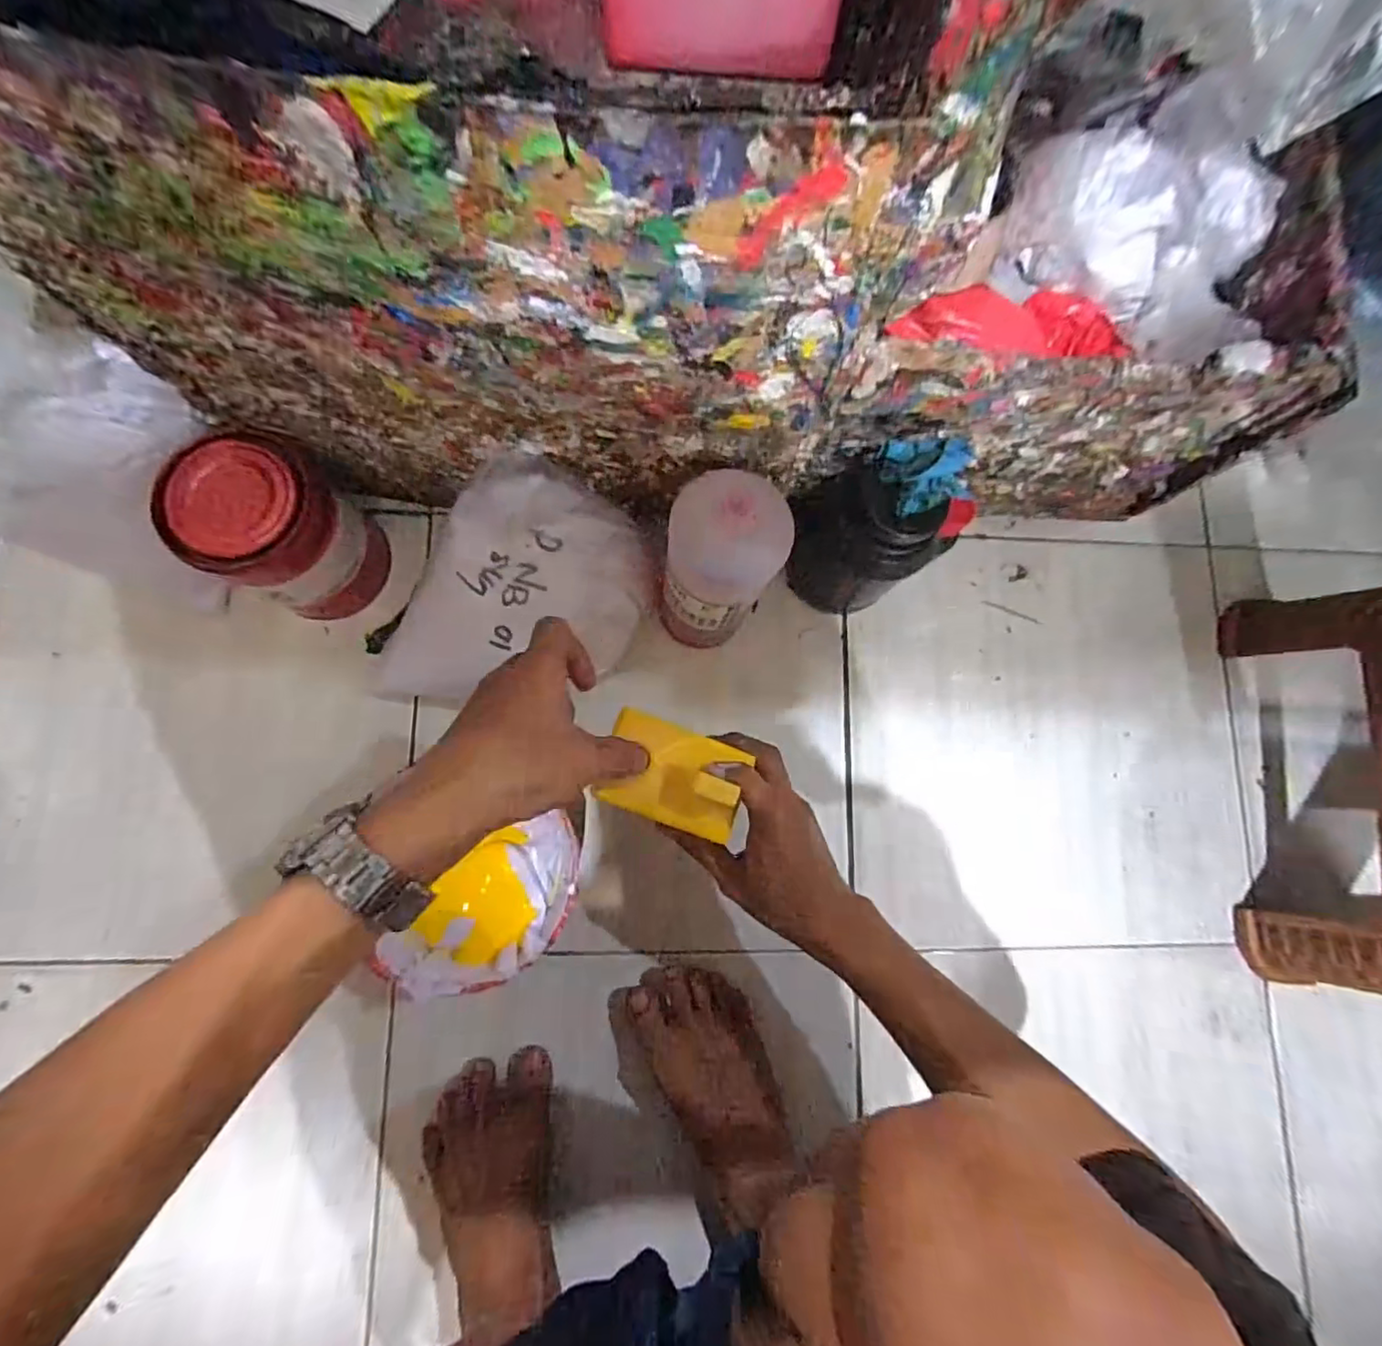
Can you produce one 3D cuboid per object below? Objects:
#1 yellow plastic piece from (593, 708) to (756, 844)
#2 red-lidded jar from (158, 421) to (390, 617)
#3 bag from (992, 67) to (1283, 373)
[{"bbox_3d":[-0.012,0.062,0.371,0.082,0.035,0.059,21,80,-1],"label":"yellow plastic piece"},{"bbox_3d":[-0.327,-0.114,0.499,0.103,0.157,0.097,1,81,-4],"label":"red-lidded jar"},{"bbox_3d":[0.324,-0.282,0.419,0.114,0.086,0.172,-42,86,-10],"label":"bag"}]

